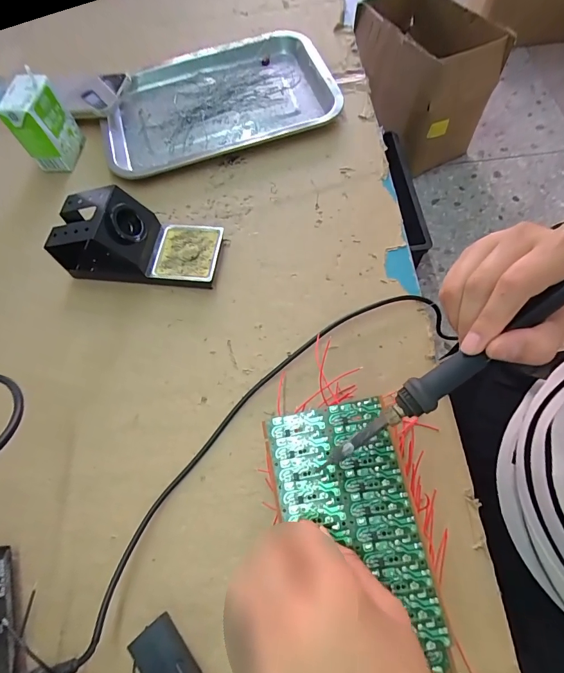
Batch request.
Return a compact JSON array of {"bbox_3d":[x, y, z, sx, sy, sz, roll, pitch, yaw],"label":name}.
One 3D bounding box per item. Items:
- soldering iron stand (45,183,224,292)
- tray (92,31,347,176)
[{"bbox_3d":[-0.151,-0.102,0.396,0.163,0.074,0.074,5,66,6],"label":"soldering iron stand"},{"bbox_3d":[-0.091,-0.319,0.513,0.298,0.028,0.209,-16,66,-4],"label":"tray"}]

